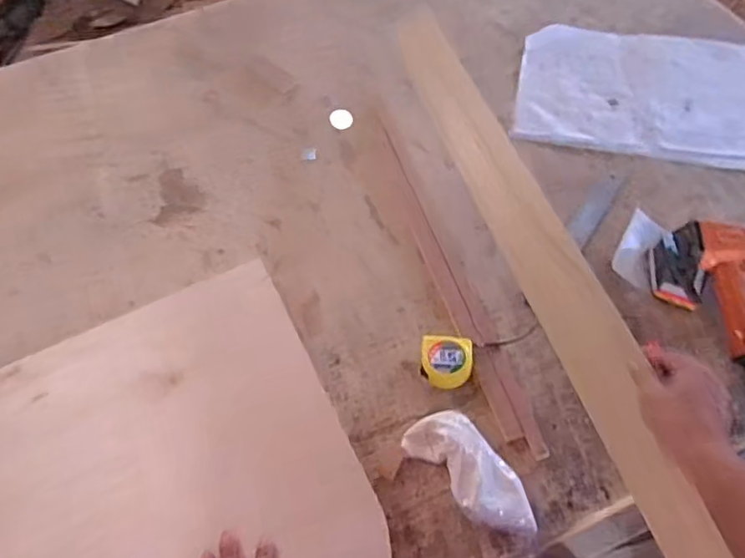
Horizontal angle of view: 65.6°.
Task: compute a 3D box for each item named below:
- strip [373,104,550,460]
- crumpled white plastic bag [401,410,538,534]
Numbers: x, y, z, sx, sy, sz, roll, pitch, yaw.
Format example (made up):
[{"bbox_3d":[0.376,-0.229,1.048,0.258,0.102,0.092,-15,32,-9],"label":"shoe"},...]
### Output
[{"bbox_3d":[0.101,-0.040,0.876,0.044,0.013,0.639,-17,59,-6],"label":"strip"},{"bbox_3d":[0.120,0.230,0.691,0.078,0.041,0.181,-39,64,-18],"label":"crumpled white plastic bag"}]

